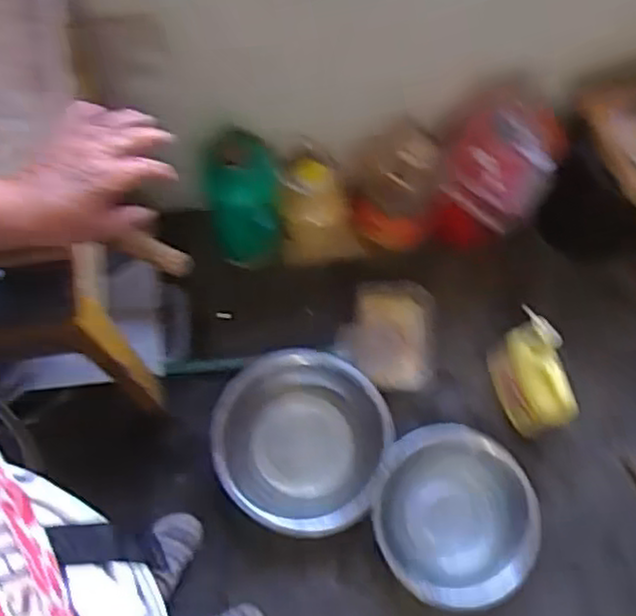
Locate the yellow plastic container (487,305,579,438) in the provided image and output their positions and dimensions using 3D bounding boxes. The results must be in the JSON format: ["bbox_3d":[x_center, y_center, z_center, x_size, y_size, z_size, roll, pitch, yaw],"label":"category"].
[{"bbox_3d":[0.365,0.114,1.221,0.065,0.190,0.179,-14,73,-6],"label":"yellow plastic container"}]

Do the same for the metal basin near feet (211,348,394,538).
[{"bbox_3d":[-0.031,0.245,1.310,0.303,0.122,0.312,10,72,1],"label":"metal basin near feet"}]

